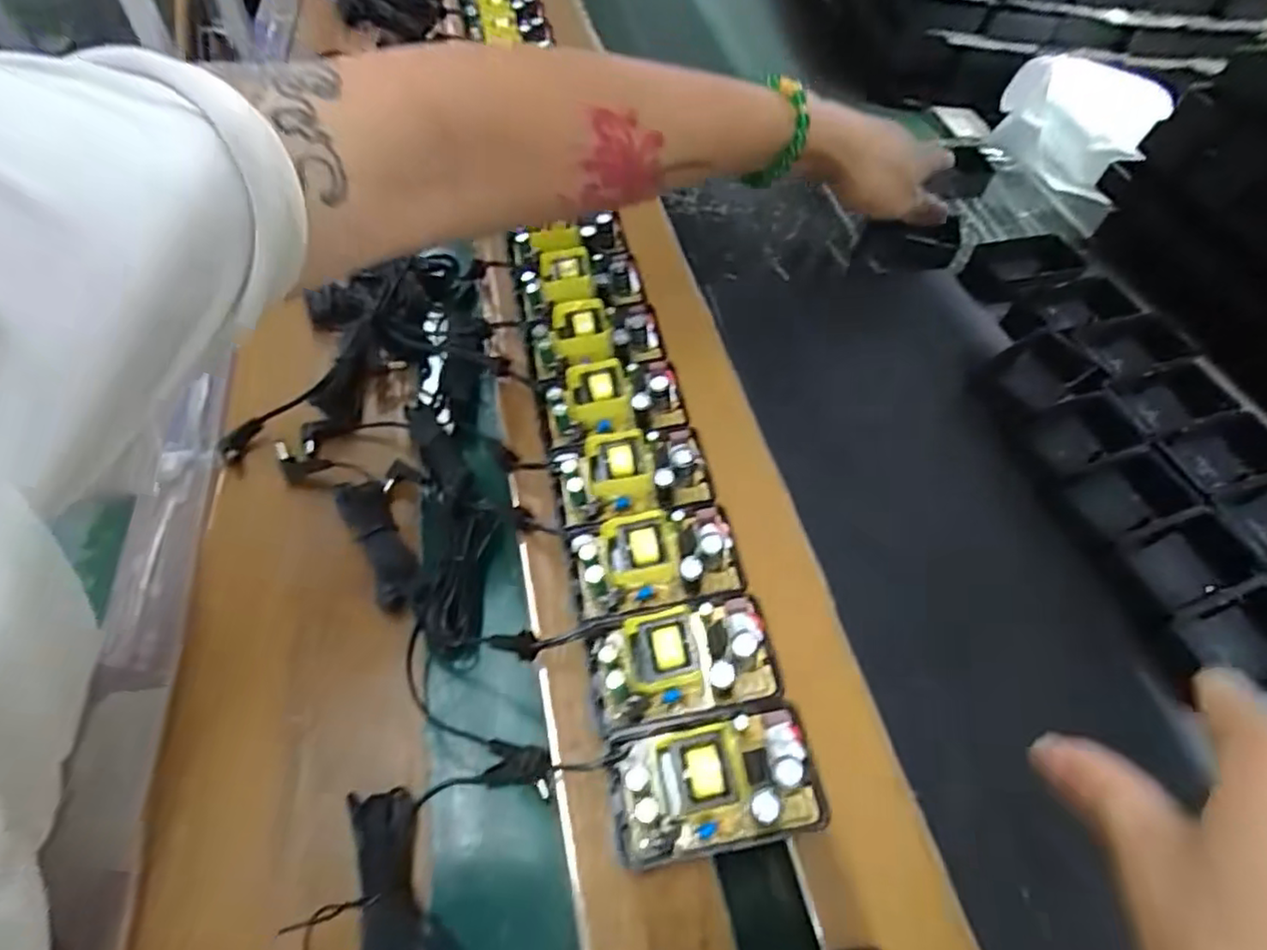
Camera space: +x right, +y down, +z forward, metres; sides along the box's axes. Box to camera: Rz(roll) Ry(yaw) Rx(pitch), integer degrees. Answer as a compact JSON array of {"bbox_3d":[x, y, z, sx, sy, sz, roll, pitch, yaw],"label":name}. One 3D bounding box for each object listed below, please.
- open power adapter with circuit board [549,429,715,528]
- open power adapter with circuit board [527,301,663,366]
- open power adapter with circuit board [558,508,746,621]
[{"bbox_3d":[0.000,0.001,0.284,0.067,0.025,0.045,-5,56,-8],"label":"open power adapter with circuit board"},{"bbox_3d":[-0.019,-0.067,0.328,0.067,0.023,0.043,-6,56,-8],"label":"open power adapter with circuit board"},{"bbox_3d":[0.009,0.034,0.264,0.069,0.026,0.038,-5,56,-8],"label":"open power adapter with circuit board"}]

